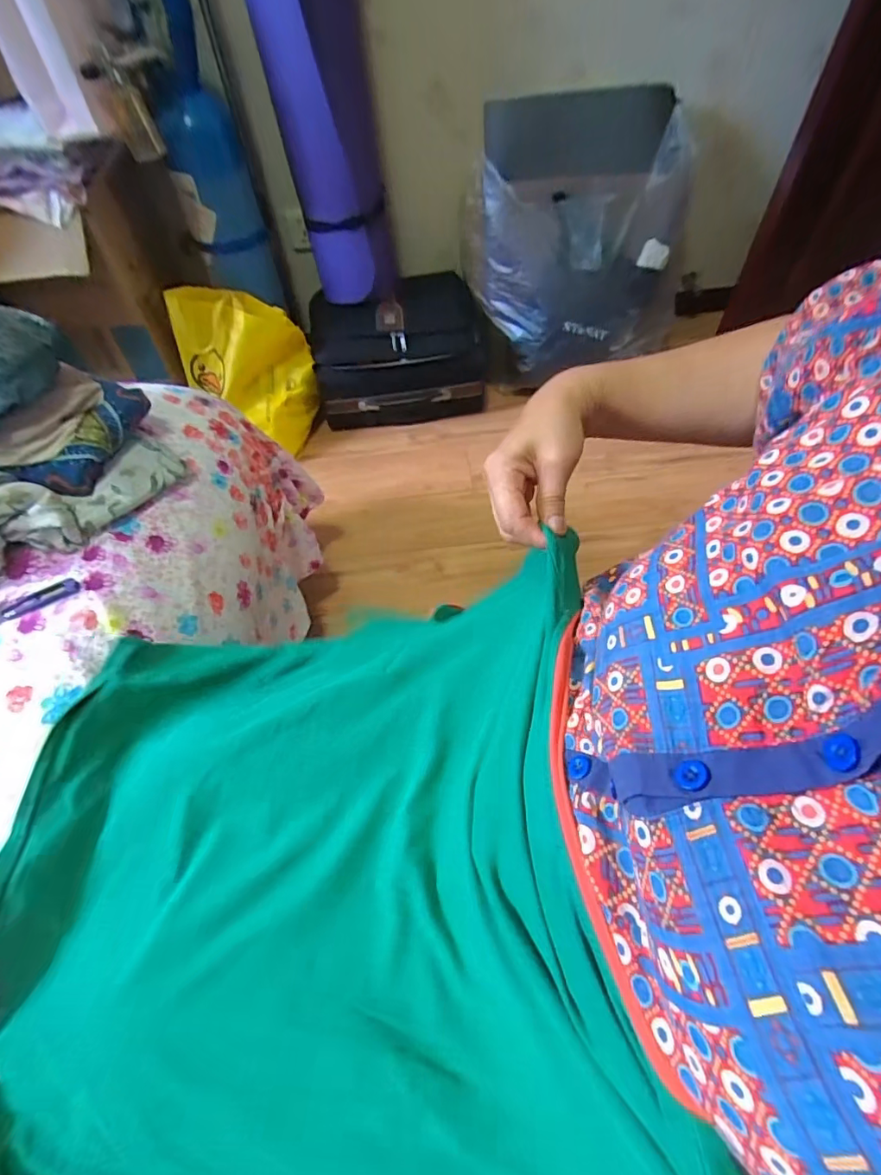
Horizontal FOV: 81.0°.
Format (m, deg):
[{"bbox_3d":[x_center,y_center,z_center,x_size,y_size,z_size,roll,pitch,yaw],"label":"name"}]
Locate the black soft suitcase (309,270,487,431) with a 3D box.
[{"bbox_3d":[-0.116,-0.675,1.415,0.447,0.250,0.371,-6,56,-2],"label":"black soft suitcase"}]

